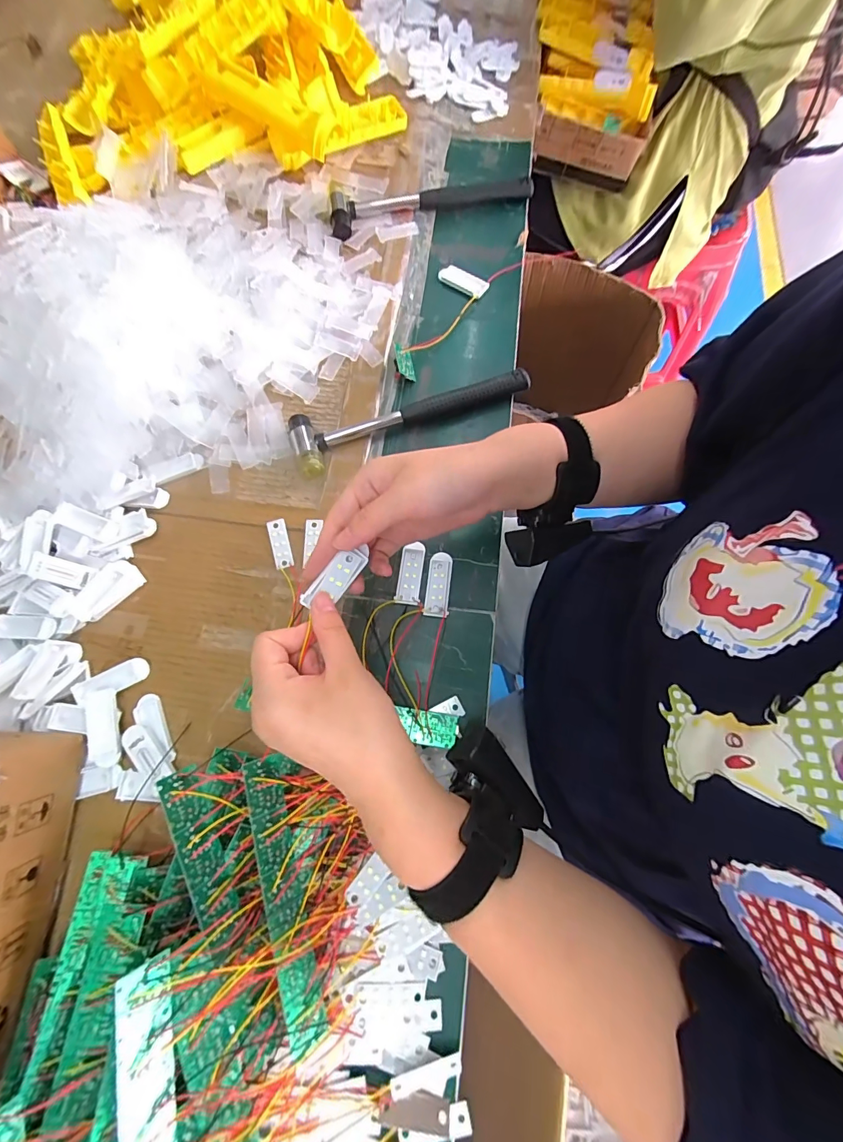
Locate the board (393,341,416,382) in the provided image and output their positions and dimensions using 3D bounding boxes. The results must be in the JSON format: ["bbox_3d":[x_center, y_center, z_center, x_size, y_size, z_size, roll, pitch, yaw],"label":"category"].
[{"bbox_3d":[-0.018,-0.213,0.422,0.022,0.009,0.035,-4,89,-32],"label":"board"}]

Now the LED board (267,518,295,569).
[{"bbox_3d":[-0.130,-0.025,0.379,0.017,0.005,0.047,-16,74,-1],"label":"LED board"}]

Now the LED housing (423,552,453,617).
[{"bbox_3d":[0.015,0.011,0.362,0.021,0.005,0.057,6,75,5],"label":"LED housing"}]

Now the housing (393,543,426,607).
[{"bbox_3d":[-0.010,0.002,0.368,0.021,0.004,0.055,6,75,5],"label":"housing"}]

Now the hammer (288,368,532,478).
[{"bbox_3d":[-0.013,-0.162,0.407,0.239,0.023,0.057,-24,75,-3],"label":"hammer"}]

